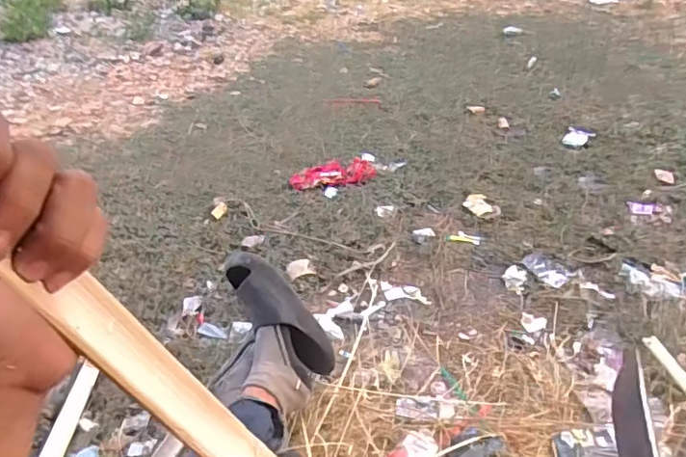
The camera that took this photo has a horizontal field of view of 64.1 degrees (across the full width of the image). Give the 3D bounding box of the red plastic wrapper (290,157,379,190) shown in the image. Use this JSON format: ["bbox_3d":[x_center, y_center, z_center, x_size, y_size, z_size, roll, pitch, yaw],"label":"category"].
[{"bbox_3d":[-0.034,-0.180,1.782,0.272,0.010,0.153,-7,36,-6],"label":"red plastic wrapper"}]

